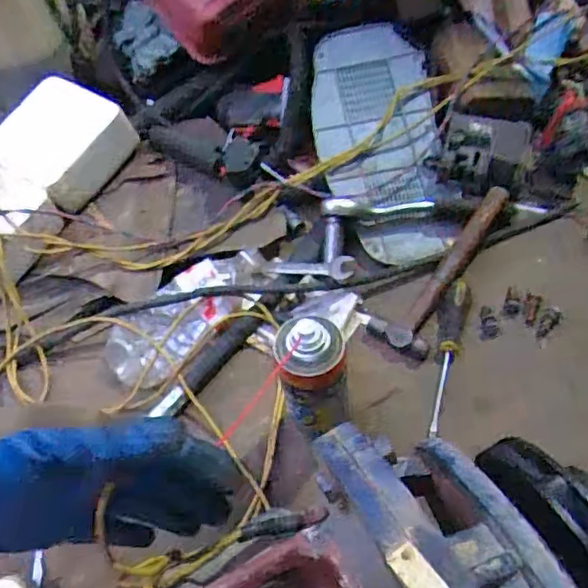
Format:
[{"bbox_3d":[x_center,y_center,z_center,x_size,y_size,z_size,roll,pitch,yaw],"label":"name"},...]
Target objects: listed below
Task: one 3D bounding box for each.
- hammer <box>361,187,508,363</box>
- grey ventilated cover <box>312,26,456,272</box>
[{"bbox_3d":[0.170,-0.038,0.705,0.079,0.048,0.232,23,60,21],"label":"hammer"},{"bbox_3d":[0.115,-0.202,0.806,0.156,0.047,0.334,-10,81,-6],"label":"grey ventilated cover"}]

